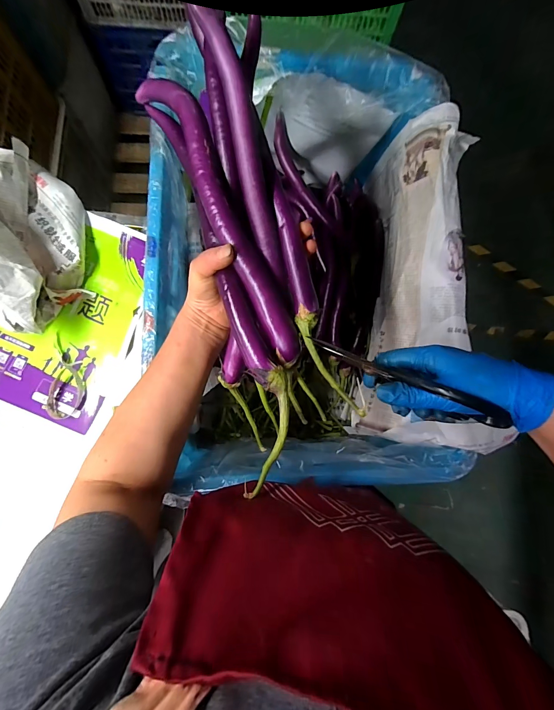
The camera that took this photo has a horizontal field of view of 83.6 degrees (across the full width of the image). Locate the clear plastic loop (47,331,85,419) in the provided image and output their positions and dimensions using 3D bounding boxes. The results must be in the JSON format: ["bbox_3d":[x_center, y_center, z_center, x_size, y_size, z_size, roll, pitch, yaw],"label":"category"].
[{"bbox_3d":[-0.306,0.030,0.450,0.046,0.015,0.121,0,82,-5],"label":"clear plastic loop"}]

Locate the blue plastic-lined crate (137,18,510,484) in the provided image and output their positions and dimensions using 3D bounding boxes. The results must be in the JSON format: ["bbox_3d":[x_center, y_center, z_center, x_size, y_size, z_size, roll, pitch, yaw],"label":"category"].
[{"bbox_3d":[0.036,-0.133,0.540,0.421,0.286,0.610,0,82,-5],"label":"blue plastic-lined crate"}]

